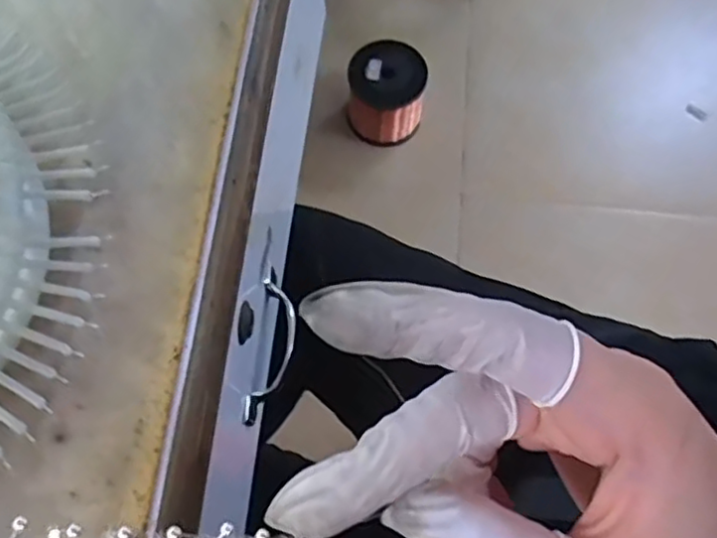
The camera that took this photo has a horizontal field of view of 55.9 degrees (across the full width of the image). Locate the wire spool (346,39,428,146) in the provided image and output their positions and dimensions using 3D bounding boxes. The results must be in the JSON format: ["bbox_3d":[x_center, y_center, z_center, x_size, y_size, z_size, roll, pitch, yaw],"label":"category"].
[{"bbox_3d":[0.050,-0.312,1.171,0.128,0.118,0.137,1,70,-2],"label":"wire spool"}]

